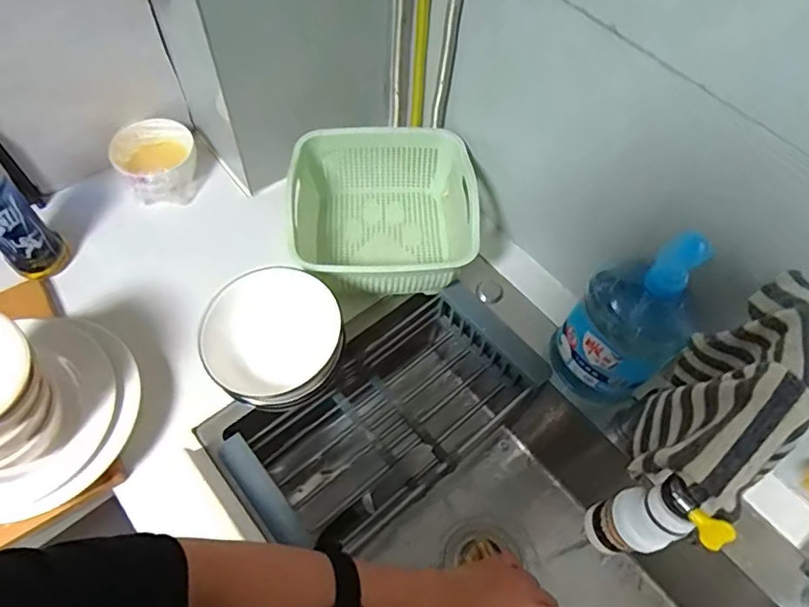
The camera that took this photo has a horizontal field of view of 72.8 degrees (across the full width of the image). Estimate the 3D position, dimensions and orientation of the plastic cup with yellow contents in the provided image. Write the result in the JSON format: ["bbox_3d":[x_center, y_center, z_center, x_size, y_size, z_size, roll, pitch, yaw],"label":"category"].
[{"bbox_3d":[-0.360,-0.203,0.803,0.110,0.072,0.111,2,60,-3],"label":"plastic cup with yellow contents"}]

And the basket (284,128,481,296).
[{"bbox_3d":[-0.029,-0.121,0.747,0.230,0.098,0.238,-2,60,-5],"label":"basket"}]

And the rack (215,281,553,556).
[{"bbox_3d":[-0.022,0.172,0.742,0.373,0.161,0.188,-36,68,-22],"label":"rack"}]

